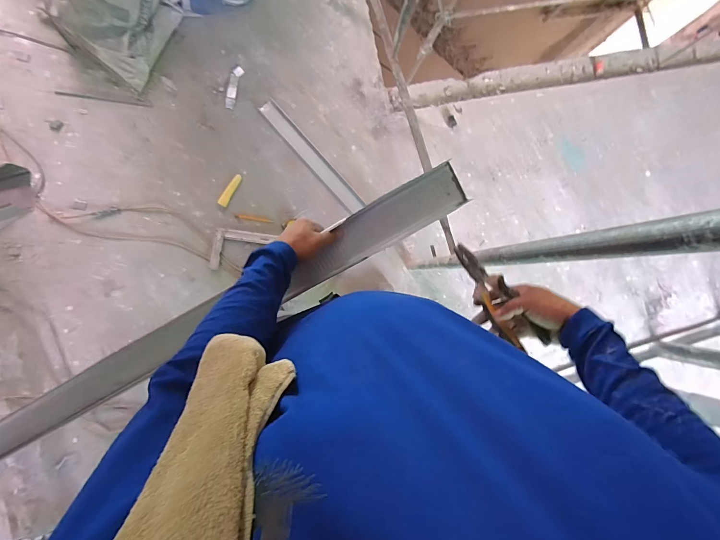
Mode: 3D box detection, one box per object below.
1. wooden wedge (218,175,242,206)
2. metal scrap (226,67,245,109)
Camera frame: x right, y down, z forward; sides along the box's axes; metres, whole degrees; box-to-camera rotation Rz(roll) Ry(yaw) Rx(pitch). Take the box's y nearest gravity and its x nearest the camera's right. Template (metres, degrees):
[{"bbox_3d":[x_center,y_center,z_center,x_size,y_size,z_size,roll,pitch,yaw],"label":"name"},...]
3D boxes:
[{"bbox_3d":[-0.501,-0.307,1.291,0.035,0.010,0.136,27,83,-5],"label":"wooden wedge"},{"bbox_3d":[-0.498,-0.714,1.313,0.043,0.008,0.169,14,84,-6],"label":"metal scrap"}]

